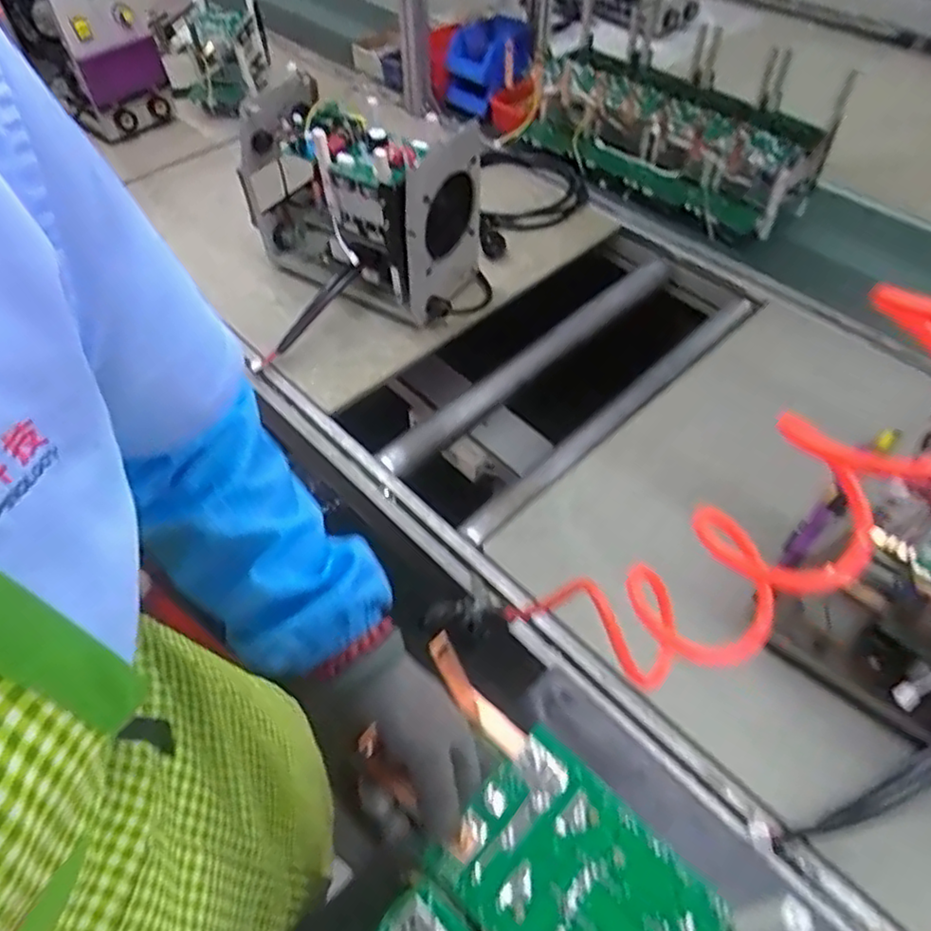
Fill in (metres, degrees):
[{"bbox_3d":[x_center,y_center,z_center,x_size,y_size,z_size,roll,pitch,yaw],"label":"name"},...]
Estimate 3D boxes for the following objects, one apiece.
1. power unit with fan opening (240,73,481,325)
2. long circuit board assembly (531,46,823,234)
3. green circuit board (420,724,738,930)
[{"bbox_3d":[-0.139,-0.368,0.928,0.327,0.212,0.164,28,58,20],"label":"power unit with fan opening"},{"bbox_3d":[0.323,-0.557,1.112,0.179,0.147,0.464,-32,59,-22],"label":"long circuit board assembly"},{"bbox_3d":[0.071,0.259,0.398,0.162,0.010,0.113,37,61,25],"label":"green circuit board"}]

